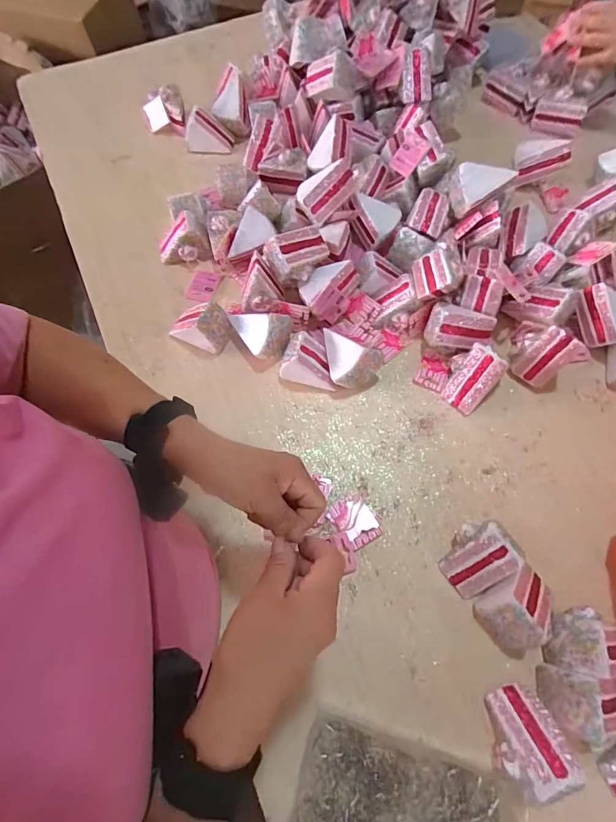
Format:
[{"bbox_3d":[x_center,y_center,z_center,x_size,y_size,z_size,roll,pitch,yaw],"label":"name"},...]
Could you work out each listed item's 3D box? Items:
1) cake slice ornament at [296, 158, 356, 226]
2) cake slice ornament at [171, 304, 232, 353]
[{"bbox_3d":[0.028,-0.351,0.633,0.097,0.061,0.046,-39,32,2],"label":"cake slice ornament"},{"bbox_3d":[-0.167,-0.133,0.600,0.095,0.058,0.060,16,69,7],"label":"cake slice ornament"}]

